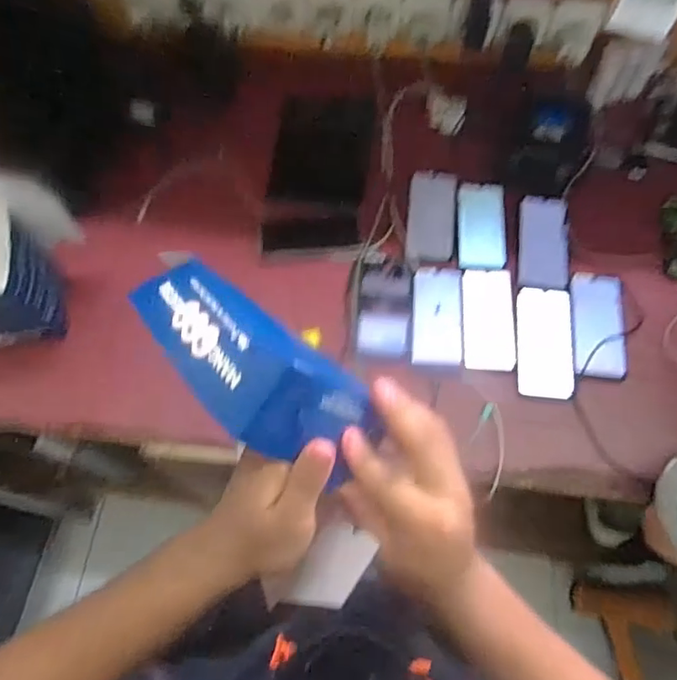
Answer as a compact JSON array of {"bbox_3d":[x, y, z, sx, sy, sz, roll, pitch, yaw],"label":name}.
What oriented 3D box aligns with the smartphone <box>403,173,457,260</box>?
[{"bbox_3d":[0.153,-0.204,0.893,0.076,0.008,0.172,6,66,3],"label":"smartphone"}]

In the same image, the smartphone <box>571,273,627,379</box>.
[{"bbox_3d":[0.386,-0.027,0.813,0.076,0.013,0.170,7,66,4],"label":"smartphone"}]

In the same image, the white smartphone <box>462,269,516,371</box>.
[{"bbox_3d":[0.224,-0.033,0.821,0.075,0.007,0.168,4,66,3],"label":"white smartphone"}]

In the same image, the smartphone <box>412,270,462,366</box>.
[{"bbox_3d":[0.148,-0.038,0.821,0.073,0.006,0.163,5,66,3],"label":"smartphone"}]

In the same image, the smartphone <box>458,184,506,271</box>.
[{"bbox_3d":[0.232,-0.185,0.890,0.075,0.012,0.159,3,66,2],"label":"smartphone"}]

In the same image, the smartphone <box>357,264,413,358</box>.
[{"bbox_3d":[0.070,-0.046,0.824,0.076,0.004,0.154,5,66,3],"label":"smartphone"}]

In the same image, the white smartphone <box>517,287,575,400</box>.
[{"bbox_3d":[0.302,-0.001,0.804,0.079,0.004,0.172,6,66,4],"label":"white smartphone"}]

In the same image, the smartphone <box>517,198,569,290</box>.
[{"bbox_3d":[0.326,-0.157,0.872,0.076,0.007,0.169,8,66,4],"label":"smartphone"}]

